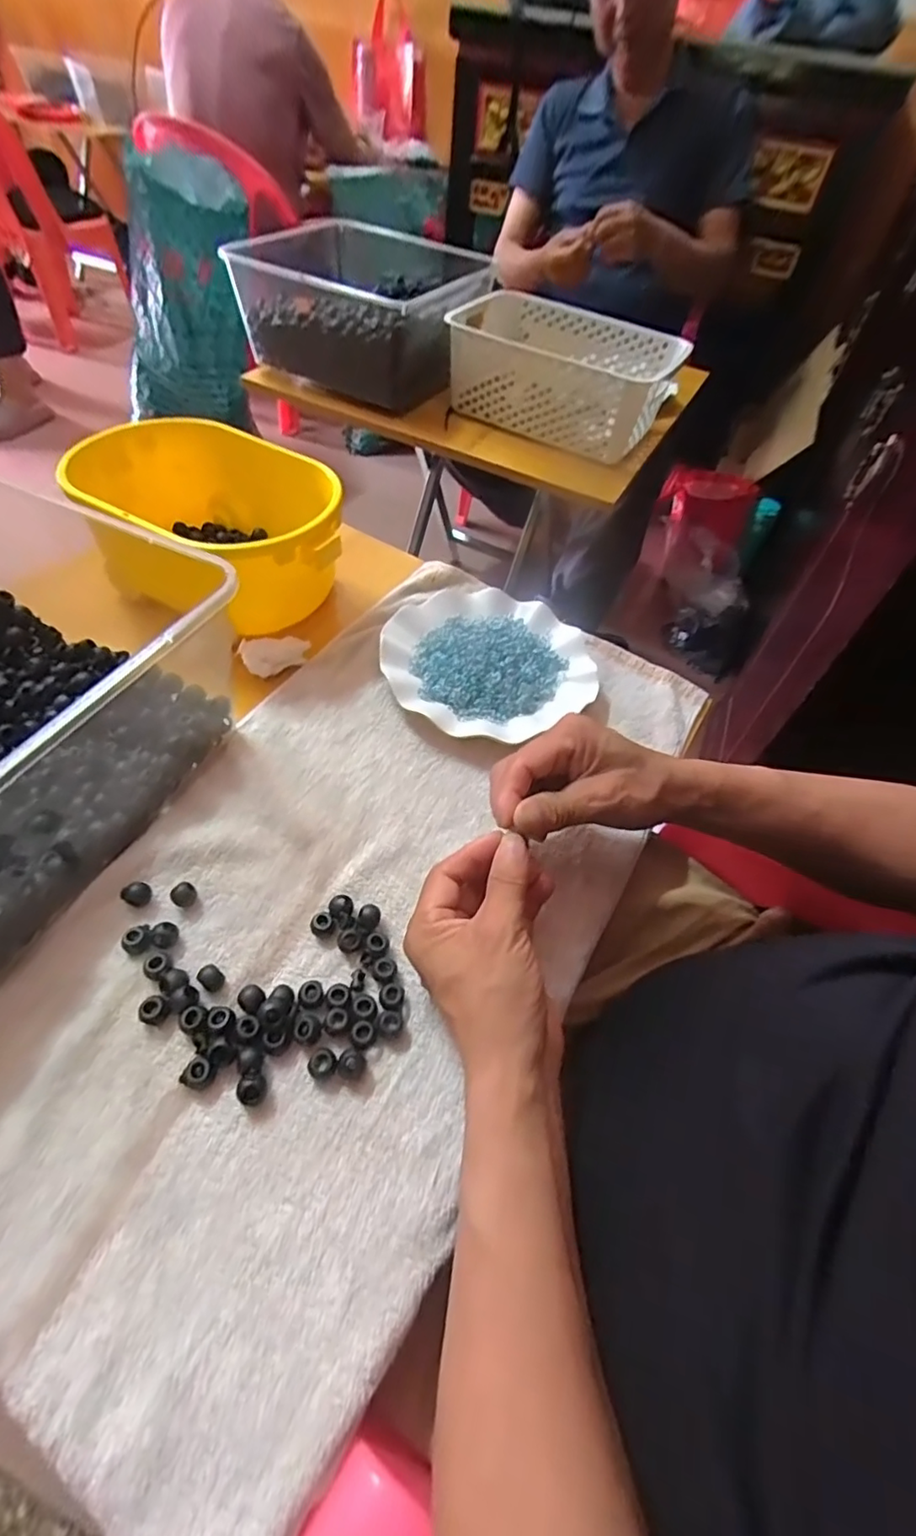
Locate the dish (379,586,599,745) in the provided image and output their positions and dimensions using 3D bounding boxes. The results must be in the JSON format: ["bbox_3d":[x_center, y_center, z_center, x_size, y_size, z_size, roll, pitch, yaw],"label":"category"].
[{"bbox_3d":[0.027,-0.096,0.525,0.181,0.028,0.163,-10,54,-13],"label":"dish"}]

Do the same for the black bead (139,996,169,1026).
[{"bbox_3d":[-0.171,0.136,0.333,0.013,0.009,0.014,3,52,-4],"label":"black bead"}]

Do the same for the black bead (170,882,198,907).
[{"bbox_3d":[-0.174,0.081,0.375,0.014,0.012,0.014,3,52,-4],"label":"black bead"}]

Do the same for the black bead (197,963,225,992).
[{"bbox_3d":[-0.143,0.123,0.346,0.014,0.013,0.012,36,57,20],"label":"black bead"}]

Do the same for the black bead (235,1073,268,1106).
[{"bbox_3d":[-0.109,0.170,0.313,0.014,0.014,0.014,3,52,-4],"label":"black bead"}]

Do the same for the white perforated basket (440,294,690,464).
[{"bbox_3d":[0.151,-0.580,0.863,0.316,0.105,0.234,26,53,13],"label":"white perforated basket"}]

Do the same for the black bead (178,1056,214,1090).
[{"bbox_3d":[-0.139,0.164,0.317,0.014,0.011,0.015,3,52,-4],"label":"black bead"}]

